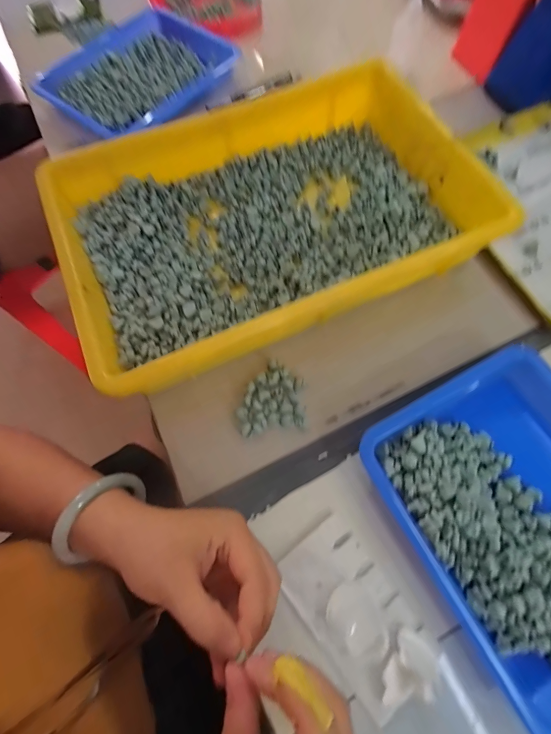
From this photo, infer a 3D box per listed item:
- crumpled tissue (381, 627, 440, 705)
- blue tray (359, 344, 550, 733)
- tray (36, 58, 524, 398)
[{"bbox_3d":[0.089,0.204,0.218,0.029,0.013,0.044,31,73,11],"label":"crumpled tissue"},{"bbox_3d":[0.190,0.106,0.241,0.180,0.029,0.214,-28,72,-9],"label":"blue tray"},{"bbox_3d":[-0.006,-0.141,0.312,0.354,0.057,0.238,-24,71,-7],"label":"tray"}]

